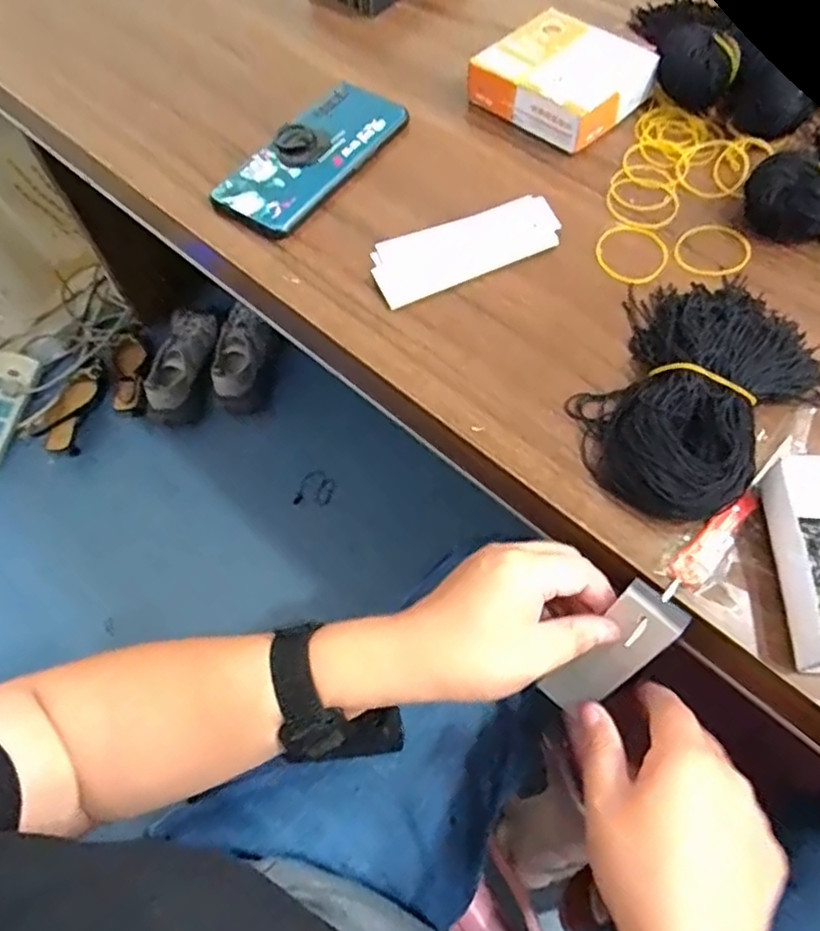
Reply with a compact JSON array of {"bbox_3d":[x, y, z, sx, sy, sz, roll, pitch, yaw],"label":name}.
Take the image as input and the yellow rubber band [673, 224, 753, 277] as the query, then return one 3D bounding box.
[{"bbox_3d":[0.203,-0.144,0.445,0.045,0.004,0.051,38,70,21],"label":"yellow rubber band"}]

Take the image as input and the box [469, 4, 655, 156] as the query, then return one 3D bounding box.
[{"bbox_3d":[0.118,-0.299,0.515,0.104,0.038,0.110,-41,67,-17],"label":"box"}]

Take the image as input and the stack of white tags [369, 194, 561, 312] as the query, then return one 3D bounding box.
[{"bbox_3d":[0.039,-0.149,0.458,0.133,0.010,0.052,-23,63,-9],"label":"stack of white tags"}]

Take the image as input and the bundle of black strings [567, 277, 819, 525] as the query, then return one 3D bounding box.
[{"bbox_3d":[0.168,-0.051,0.381,0.114,0.033,0.168,32,68,19],"label":"bundle of black strings"}]

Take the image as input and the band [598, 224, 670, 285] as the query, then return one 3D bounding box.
[{"bbox_3d":[0.150,-0.144,0.449,0.047,0.004,0.051,-1,62,3],"label":"band"}]

